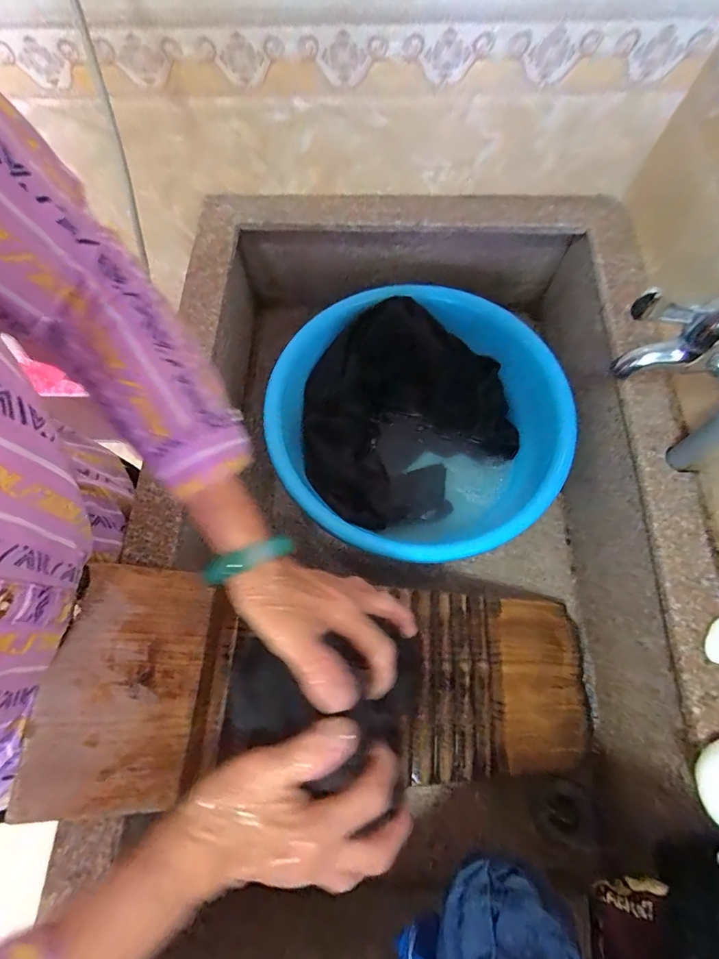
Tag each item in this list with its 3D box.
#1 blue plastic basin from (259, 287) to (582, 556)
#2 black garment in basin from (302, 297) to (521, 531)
[{"bbox_3d":[0.074,-0.064,0.522,0.317,0.123,0.336,-1,68,3],"label":"blue plastic basin"},{"bbox_3d":[0.052,-0.078,0.540,0.281,0.117,0.243,-40,71,-12],"label":"black garment in basin"}]

